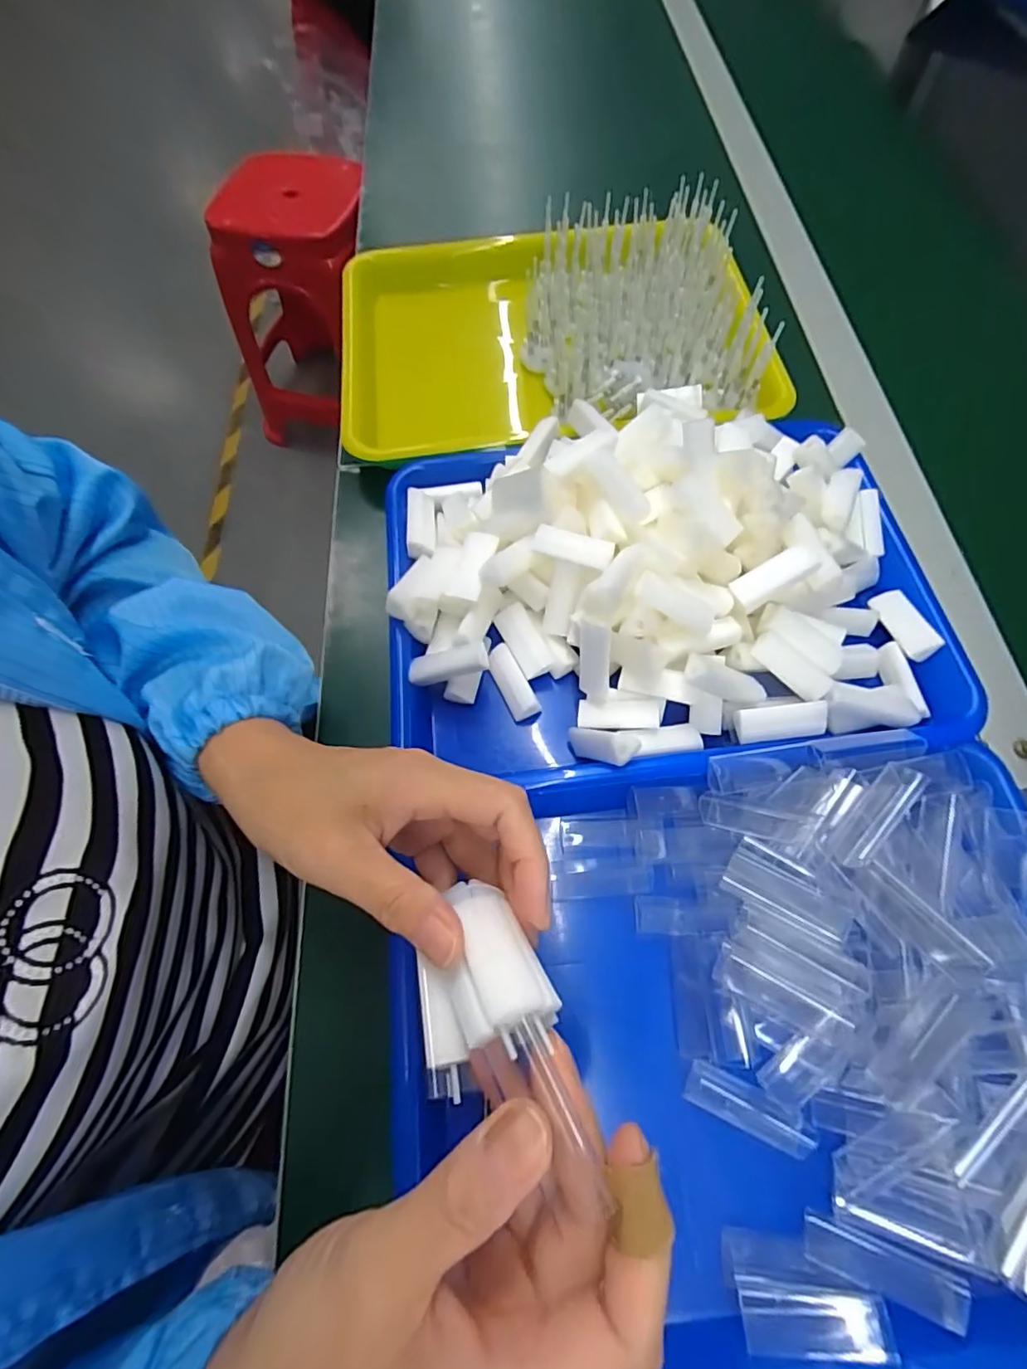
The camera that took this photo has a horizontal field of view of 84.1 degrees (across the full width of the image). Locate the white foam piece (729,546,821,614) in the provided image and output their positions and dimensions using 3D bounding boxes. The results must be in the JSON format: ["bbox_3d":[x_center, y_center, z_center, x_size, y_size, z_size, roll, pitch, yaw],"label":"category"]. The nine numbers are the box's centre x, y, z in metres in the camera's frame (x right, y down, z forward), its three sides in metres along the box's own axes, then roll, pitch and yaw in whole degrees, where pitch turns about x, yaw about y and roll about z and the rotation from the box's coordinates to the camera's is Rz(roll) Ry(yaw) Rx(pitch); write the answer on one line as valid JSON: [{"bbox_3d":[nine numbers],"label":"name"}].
[{"bbox_3d":[0.146,-0.060,0.319,0.045,0.021,0.016,-32,64,29],"label":"white foam piece"}]

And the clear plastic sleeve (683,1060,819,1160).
[{"bbox_3d":[0.107,0.192,0.257,0.054,0.007,0.018,22,68,10],"label":"clear plastic sleeve"}]

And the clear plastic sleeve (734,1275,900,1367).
[{"bbox_3d":[0.118,0.249,0.222,0.054,0.004,0.021,-7,36,12],"label":"clear plastic sleeve"}]

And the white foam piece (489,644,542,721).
[{"bbox_3d":[-0.001,-0.001,0.347,0.018,0.012,0.046,-25,68,-10],"label":"white foam piece"}]

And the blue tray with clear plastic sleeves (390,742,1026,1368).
[{"bbox_3d":[0.102,0.163,0.270,0.326,0.063,0.244,-7,67,0],"label":"blue tray with clear plastic sleeves"}]

